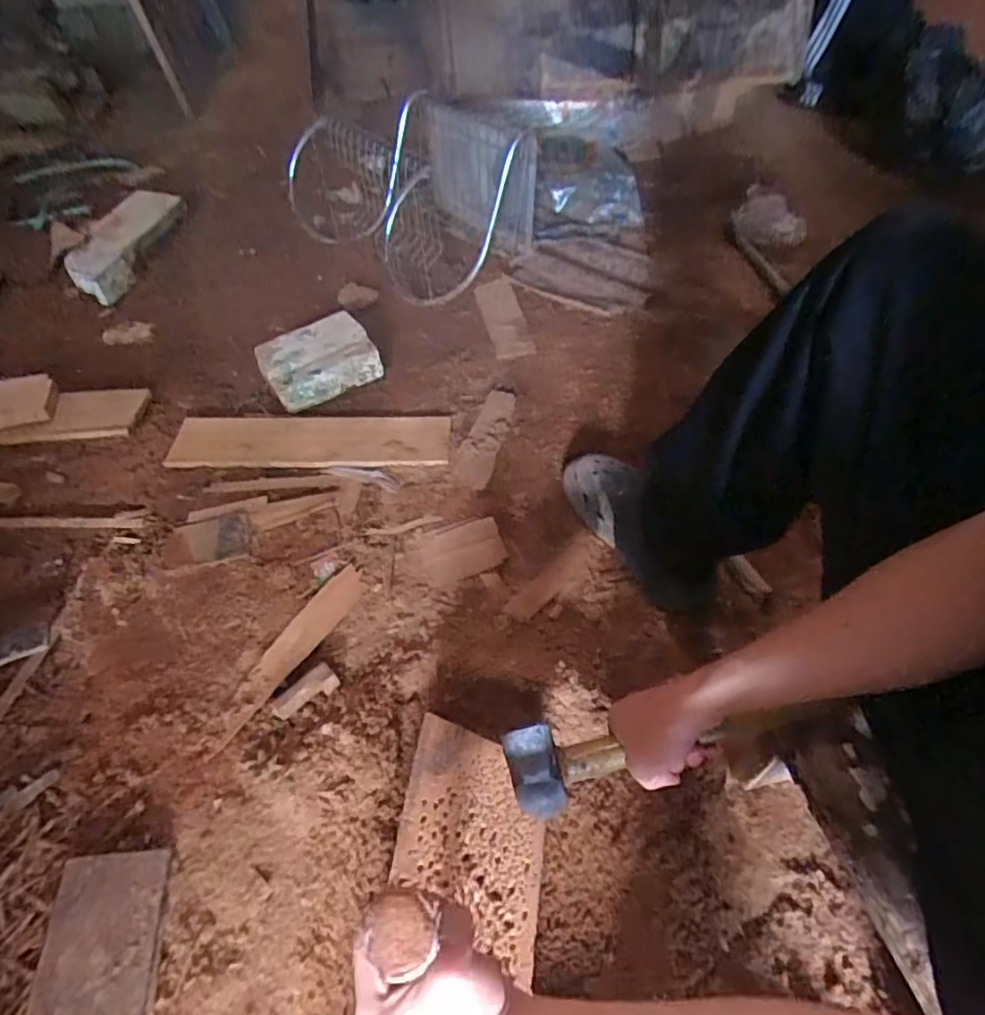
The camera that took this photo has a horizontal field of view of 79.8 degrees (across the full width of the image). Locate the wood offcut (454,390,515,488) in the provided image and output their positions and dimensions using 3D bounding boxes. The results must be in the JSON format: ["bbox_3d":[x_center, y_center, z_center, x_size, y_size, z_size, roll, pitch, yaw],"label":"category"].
[{"bbox_3d":[-0.007,-0.118,0.917,0.055,0.011,0.219,13,52,10],"label":"wood offcut"}]

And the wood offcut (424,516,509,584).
[{"bbox_3d":[-0.039,0.058,0.778,0.110,0.016,0.081,-18,53,-15],"label":"wood offcut"}]

